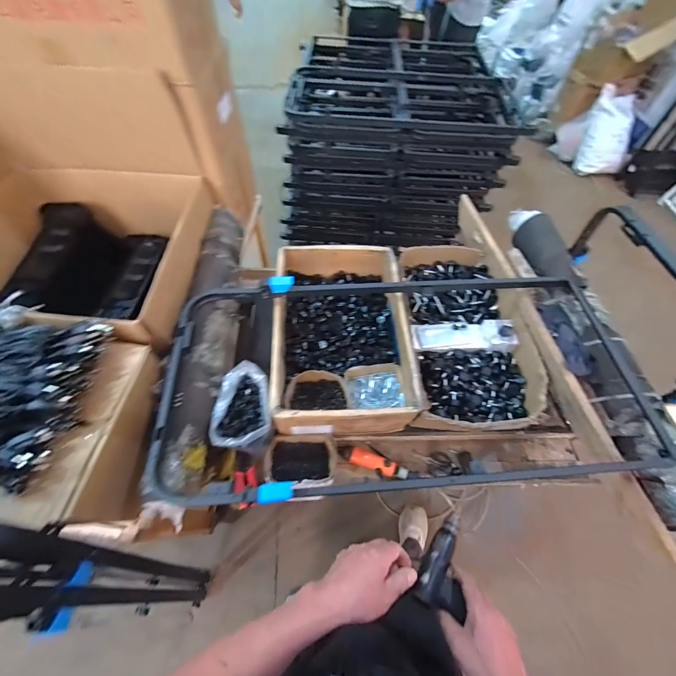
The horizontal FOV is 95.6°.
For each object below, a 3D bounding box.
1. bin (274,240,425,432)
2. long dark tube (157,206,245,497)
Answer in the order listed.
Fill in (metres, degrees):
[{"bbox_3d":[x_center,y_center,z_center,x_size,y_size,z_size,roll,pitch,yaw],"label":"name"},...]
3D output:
[{"bbox_3d":[0.006,-0.015,0.876,0.360,0.154,0.537,-4,60,-4],"label":"bin"},{"bbox_3d":[-0.332,-0.049,0.818,0.134,0.109,0.831,-4,60,-5],"label":"long dark tube"}]

